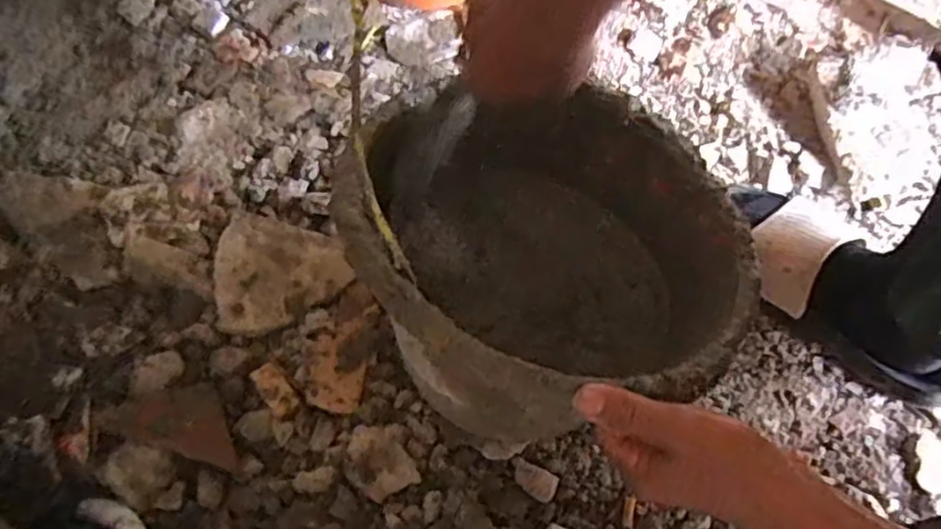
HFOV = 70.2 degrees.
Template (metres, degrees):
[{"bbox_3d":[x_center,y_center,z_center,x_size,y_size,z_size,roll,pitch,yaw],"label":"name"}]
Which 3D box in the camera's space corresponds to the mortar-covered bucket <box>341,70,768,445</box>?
[{"bbox_3d":[0.047,-0.020,0.478,0.241,0.159,0.278,-30,70,-13],"label":"mortar-covered bucket"}]

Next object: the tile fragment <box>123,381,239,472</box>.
[{"bbox_3d":[-0.244,0.136,0.592,0.097,0.018,0.061,17,67,7],"label":"tile fragment"}]

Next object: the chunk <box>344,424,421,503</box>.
[{"bbox_3d":[-0.078,0.165,0.566,0.054,0.014,0.062,-22,68,-10],"label":"chunk"}]

